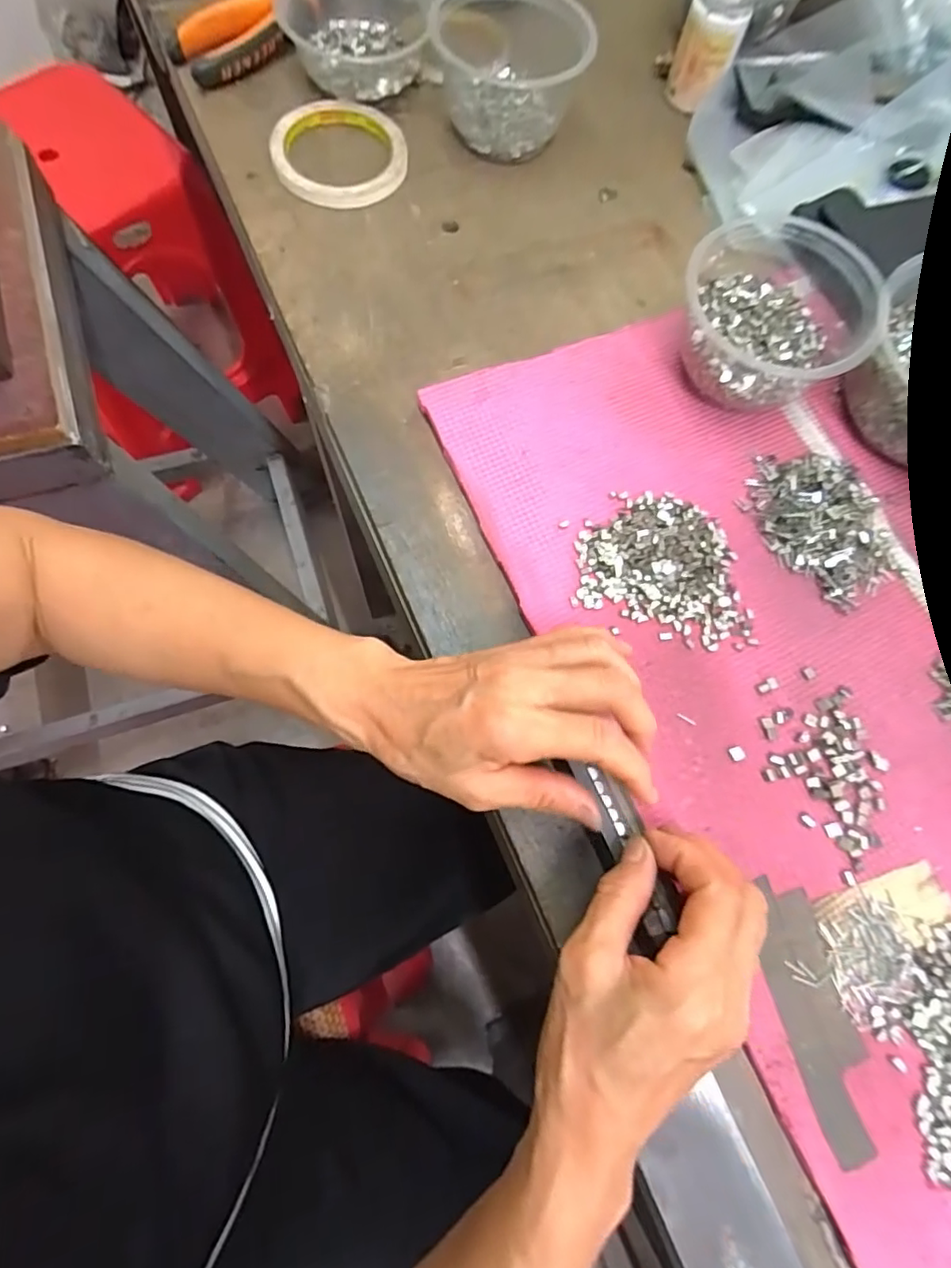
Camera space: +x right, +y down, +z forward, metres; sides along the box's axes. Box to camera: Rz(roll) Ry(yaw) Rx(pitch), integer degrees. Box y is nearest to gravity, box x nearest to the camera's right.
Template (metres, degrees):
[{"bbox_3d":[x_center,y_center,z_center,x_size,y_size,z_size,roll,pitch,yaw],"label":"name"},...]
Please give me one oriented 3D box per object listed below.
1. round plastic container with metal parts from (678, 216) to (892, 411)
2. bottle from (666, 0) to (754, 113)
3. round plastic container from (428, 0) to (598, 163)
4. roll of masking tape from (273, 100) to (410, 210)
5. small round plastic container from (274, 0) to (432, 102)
[{"bbox_3d":[0.185,-0.198,0.371,0.111,0.069,0.103,1,74,-5],"label":"round plastic container with metal parts"},{"bbox_3d":[0.181,-0.460,0.450,0.046,0.078,0.043,21,73,1],"label":"bottle"},{"bbox_3d":[0.029,-0.424,0.440,0.110,0.064,0.110,1,74,-5],"label":"round plastic container"},{"bbox_3d":[-0.101,-0.359,0.439,0.096,0.016,0.095,1,73,-2],"label":"roll of masking tape"},{"bbox_3d":[-0.093,-0.469,0.457,0.117,0.042,0.113,-5,74,-6],"label":"small round plastic container"}]

